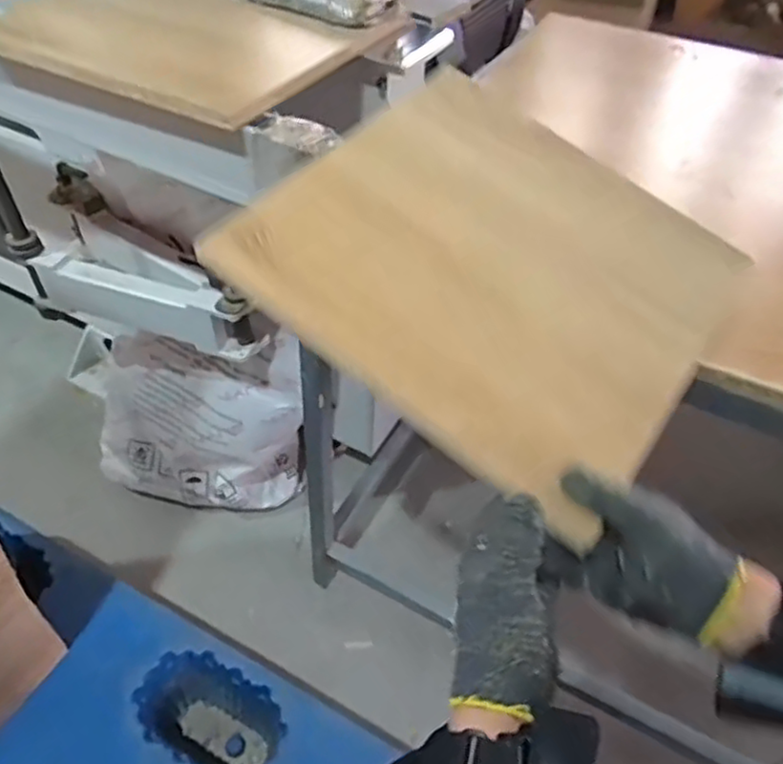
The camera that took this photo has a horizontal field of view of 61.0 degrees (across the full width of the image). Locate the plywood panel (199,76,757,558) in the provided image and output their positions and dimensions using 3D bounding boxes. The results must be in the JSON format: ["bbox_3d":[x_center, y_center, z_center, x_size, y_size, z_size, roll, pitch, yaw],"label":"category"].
[{"bbox_3d":[0.100,-0.111,0.579,0.365,0.021,0.358,39,58,12],"label":"plywood panel"}]

